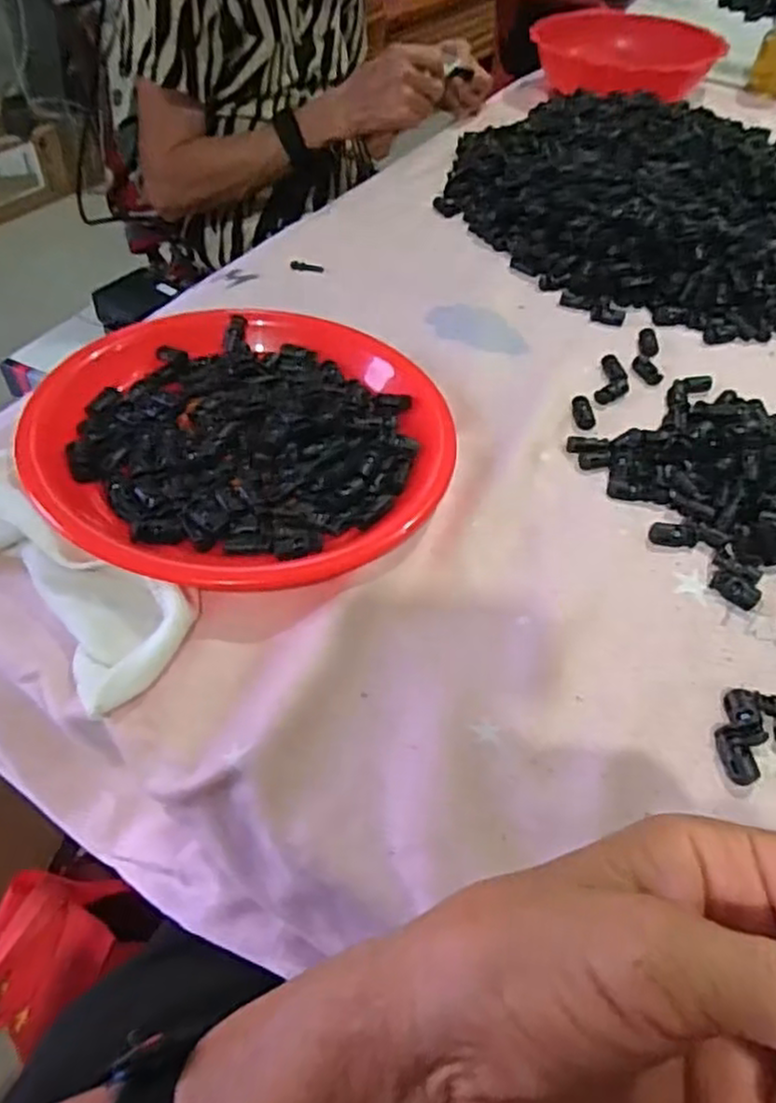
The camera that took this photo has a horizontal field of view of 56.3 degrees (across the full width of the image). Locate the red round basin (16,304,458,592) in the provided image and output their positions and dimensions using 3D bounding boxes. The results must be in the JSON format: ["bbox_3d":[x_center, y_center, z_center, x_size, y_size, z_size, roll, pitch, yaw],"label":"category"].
[{"bbox_3d":[-0.089,-0.077,0.467,0.251,0.042,0.239,2,49,-2],"label":"red round basin"}]

